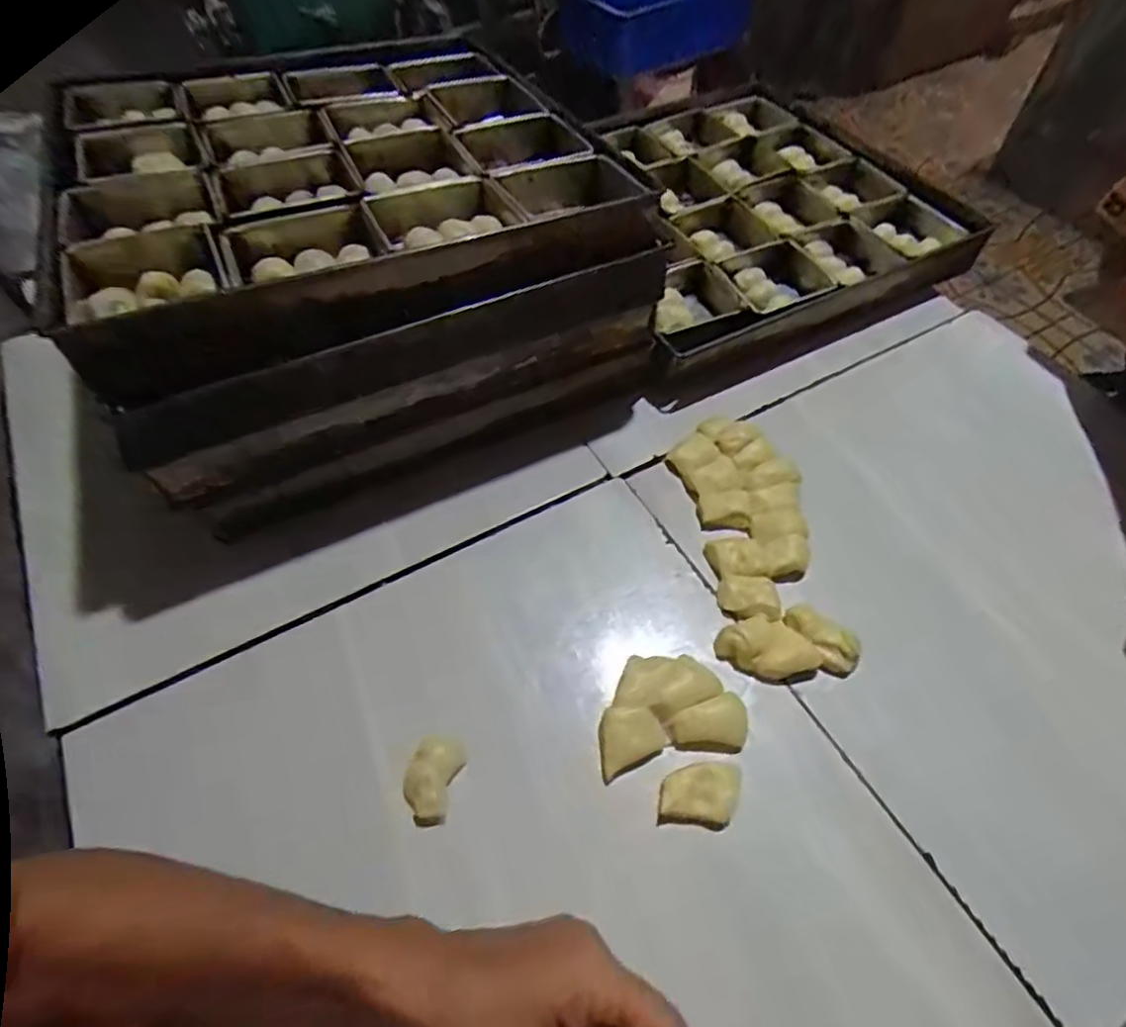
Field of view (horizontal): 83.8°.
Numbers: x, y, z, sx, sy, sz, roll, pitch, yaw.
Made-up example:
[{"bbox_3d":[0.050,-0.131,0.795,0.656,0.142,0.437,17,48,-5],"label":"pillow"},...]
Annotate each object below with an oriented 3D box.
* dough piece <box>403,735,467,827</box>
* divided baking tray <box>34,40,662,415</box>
[{"bbox_3d":[-0.092,0.185,0.440,0.034,0.023,0.056,13,58,10],"label":"dough piece"},{"bbox_3d":[-0.197,-0.310,0.567,0.443,0.065,0.444,-23,58,-13],"label":"divided baking tray"}]

